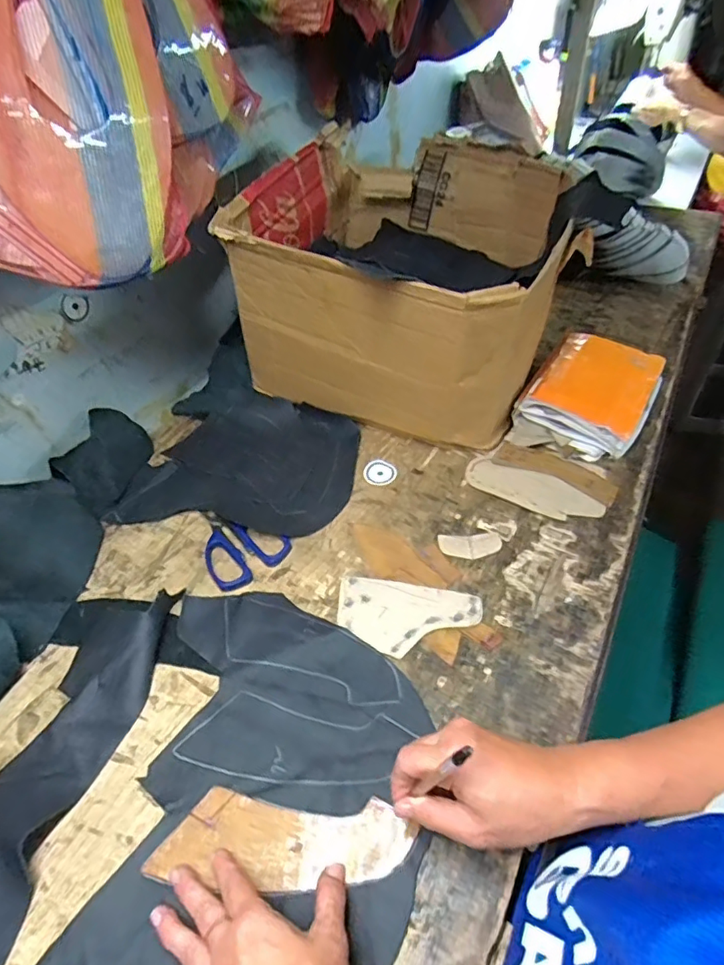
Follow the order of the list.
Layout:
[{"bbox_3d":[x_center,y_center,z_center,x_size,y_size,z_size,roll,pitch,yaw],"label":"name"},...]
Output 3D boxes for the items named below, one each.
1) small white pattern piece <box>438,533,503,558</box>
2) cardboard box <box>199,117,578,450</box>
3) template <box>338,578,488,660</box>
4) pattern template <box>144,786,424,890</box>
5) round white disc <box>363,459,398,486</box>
[{"bbox_3d":[0.115,0.066,0.559,0.064,0.004,0.031,-3,44,3],"label":"small white pattern piece"},{"bbox_3d":[0.079,-0.281,0.738,0.354,0.257,0.450,15,48,20],"label":"cardboard box"},{"bbox_3d":[0.043,0.127,0.503,0.134,0.006,0.077,5,45,11],"label":"template"},{"bbox_3d":[-0.056,0.256,0.380,0.181,0.004,0.057,-1,44,5],"label":"pattern template"},{"bbox_3d":[0.023,-0.013,0.651,0.040,0.009,0.039,-3,44,3],"label":"round white disc"}]

